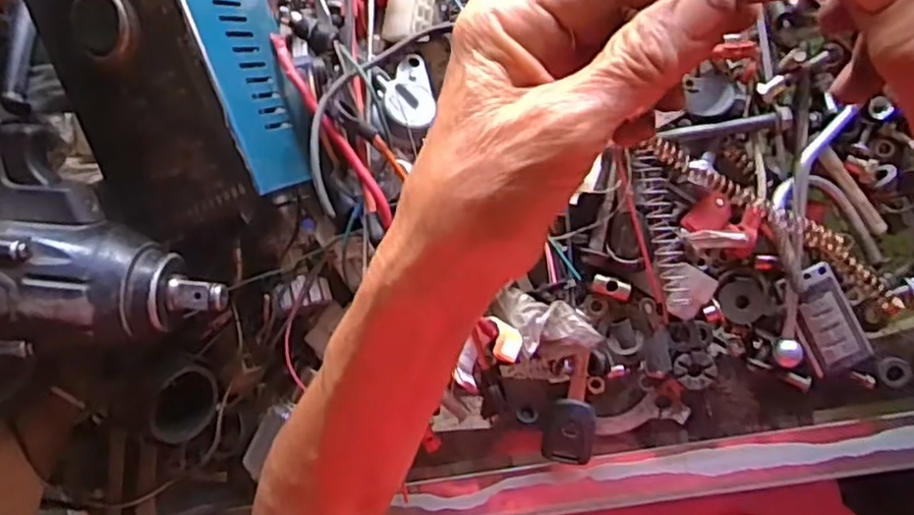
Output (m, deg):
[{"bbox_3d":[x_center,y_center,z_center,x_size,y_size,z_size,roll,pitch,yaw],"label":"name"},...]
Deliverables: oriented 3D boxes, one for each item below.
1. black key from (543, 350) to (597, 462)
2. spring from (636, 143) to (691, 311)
[{"bbox_3d":[0.065,0.082,0.380,0.027,0.011,0.068,10,96,15],"label":"black key"},{"bbox_3d":[0.113,-0.016,0.371,0.015,0.018,0.088,-11,90,5],"label":"spring"}]

